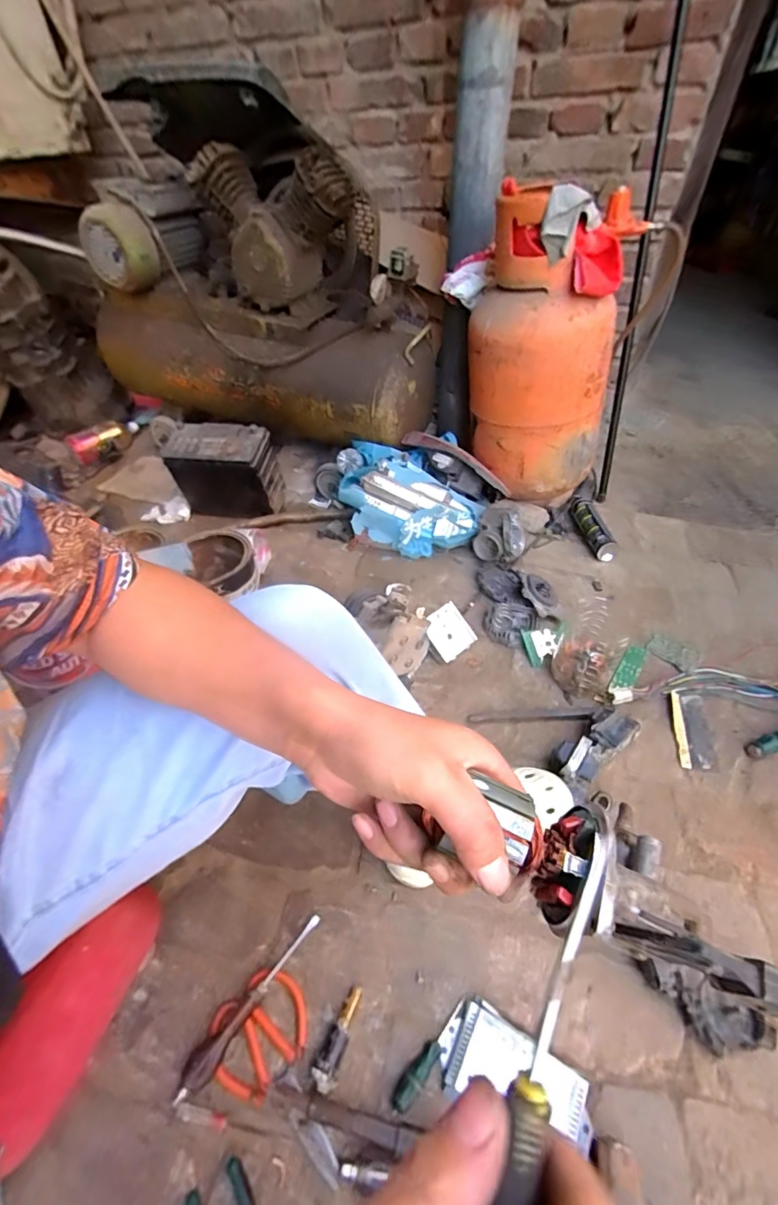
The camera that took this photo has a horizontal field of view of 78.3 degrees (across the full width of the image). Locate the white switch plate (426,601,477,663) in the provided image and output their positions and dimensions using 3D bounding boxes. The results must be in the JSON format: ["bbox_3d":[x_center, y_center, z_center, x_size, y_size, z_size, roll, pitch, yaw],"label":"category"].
[{"bbox_3d":[0.115,0.057,0.925,0.081,0.013,0.091,-39,91,-7],"label":"white switch plate"}]

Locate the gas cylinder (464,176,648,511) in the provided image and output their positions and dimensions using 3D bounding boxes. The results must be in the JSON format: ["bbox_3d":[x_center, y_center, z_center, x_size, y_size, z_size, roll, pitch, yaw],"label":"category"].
[{"bbox_3d":[0.341,-0.535,1.074,0.263,0.561,0.246,-19,47,-17],"label":"gas cylinder"}]

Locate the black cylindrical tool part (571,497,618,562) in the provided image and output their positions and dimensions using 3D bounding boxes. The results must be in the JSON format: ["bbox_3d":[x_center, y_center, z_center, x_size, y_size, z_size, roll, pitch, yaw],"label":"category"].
[{"bbox_3d":[0.491,-0.184,1.162,0.051,0.049,0.230,-6,45,-5],"label":"black cylindrical tool part"}]

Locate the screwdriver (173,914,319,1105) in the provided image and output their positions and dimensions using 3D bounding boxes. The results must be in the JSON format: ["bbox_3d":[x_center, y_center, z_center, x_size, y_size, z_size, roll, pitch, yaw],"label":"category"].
[{"bbox_3d":[-0.160,0.471,0.568,0.031,0.029,0.211,30,52,28],"label":"screwdriver"}]

